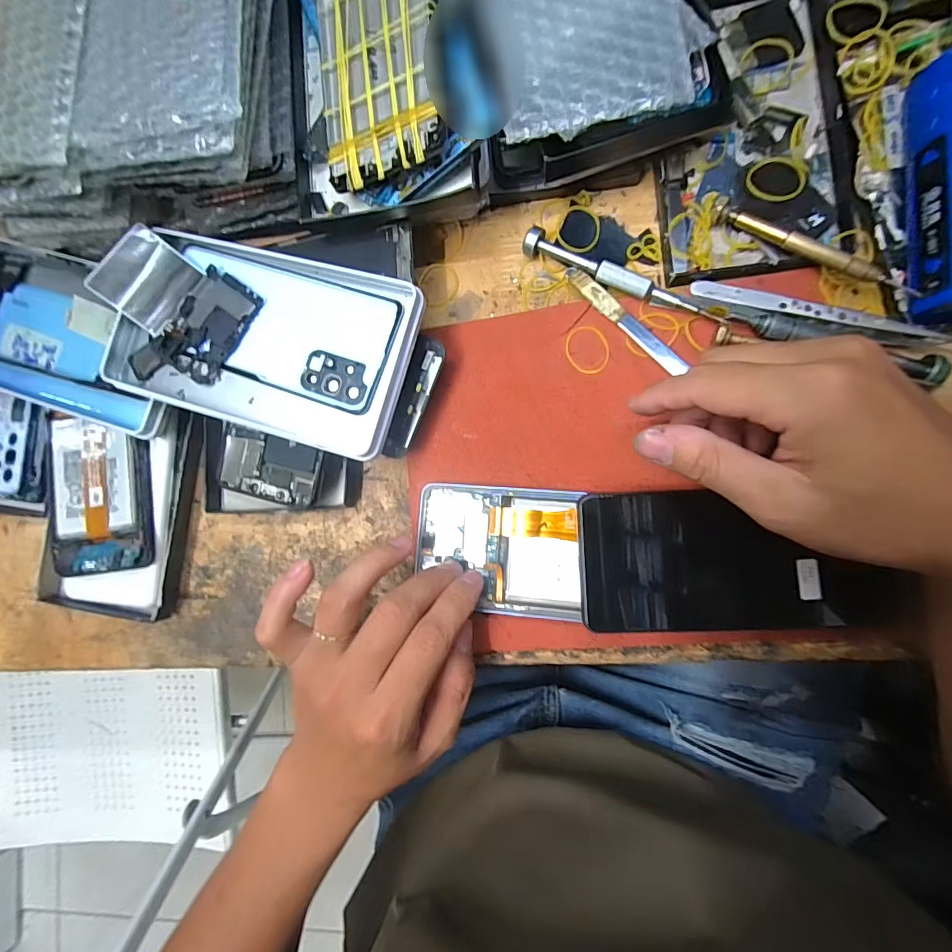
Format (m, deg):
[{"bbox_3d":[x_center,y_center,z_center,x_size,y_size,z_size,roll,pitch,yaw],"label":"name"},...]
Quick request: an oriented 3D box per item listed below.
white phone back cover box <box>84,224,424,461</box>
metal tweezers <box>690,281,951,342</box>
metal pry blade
[{"bbox_3d":[-0.128,-0.082,0.267,0.186,0.024,0.105,16,89,10],"label":"white phone back cover box"},{"bbox_3d":[0.183,-0.089,0.252,0.124,0.012,0.011,21,90,10],"label":"metal tweezers"},{"bbox_3d":[0.087,-0.092,0.274,0.010,0.004,0.090,-44,81,4],"label":"metal pry blade"}]

